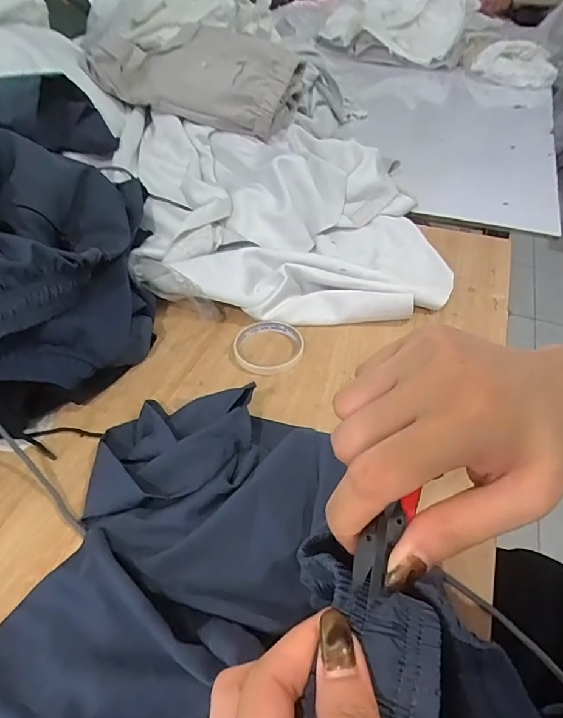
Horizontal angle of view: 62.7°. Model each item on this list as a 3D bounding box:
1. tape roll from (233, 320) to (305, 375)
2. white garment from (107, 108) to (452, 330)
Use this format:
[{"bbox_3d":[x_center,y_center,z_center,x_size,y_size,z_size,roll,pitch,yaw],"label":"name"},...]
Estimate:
[{"bbox_3d":[-0.016,-0.016,0.592,0.087,0.014,0.086,0,44,0],"label":"tape roll"},{"bbox_3d":[0.002,-0.235,0.726,0.483,0.143,0.419,-4,44,-4],"label":"white garment"}]

